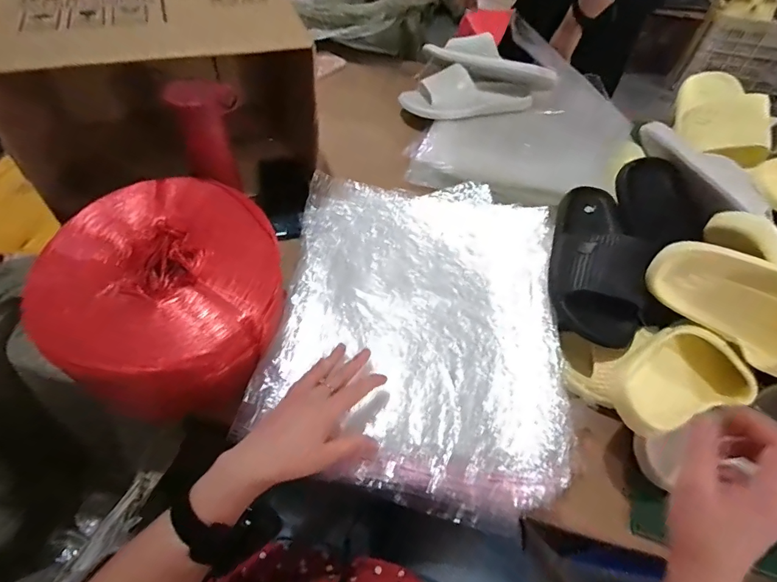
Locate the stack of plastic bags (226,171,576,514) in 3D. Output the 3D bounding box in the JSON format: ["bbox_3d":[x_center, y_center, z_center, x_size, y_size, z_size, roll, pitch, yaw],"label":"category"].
[{"bbox_3d":[0.041,0.020,0.580,0.365,0.041,0.464,7,53,1],"label":"stack of plastic bags"}]

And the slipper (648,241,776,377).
[{"bbox_3d":[0.426,0.024,0.473,0.256,0.102,0.082,36,35,22],"label":"slipper"}]

